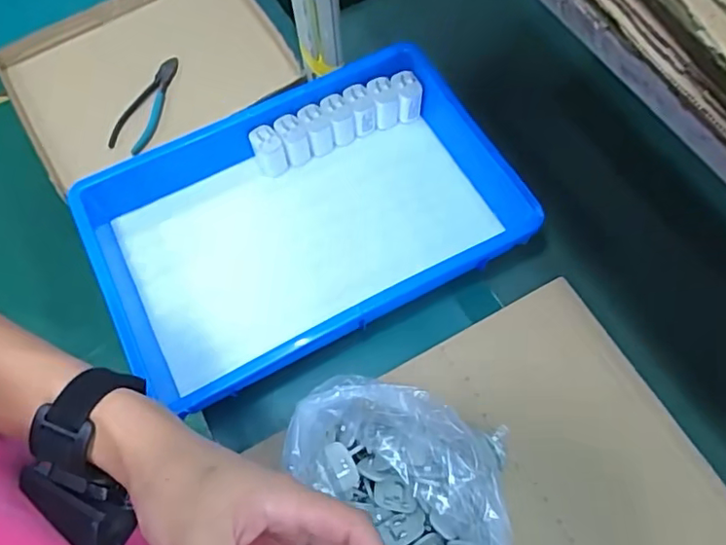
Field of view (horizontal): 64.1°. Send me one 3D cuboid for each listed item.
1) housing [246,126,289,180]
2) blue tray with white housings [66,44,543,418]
[{"bbox_3d":[-0.113,-0.144,0.698,0.034,0.056,0.040,-25,67,-8],"label":"housing"},{"bbox_3d":[-0.066,-0.059,0.661,0.443,0.075,0.292,-27,67,-9],"label":"blue tray with white housings"}]

